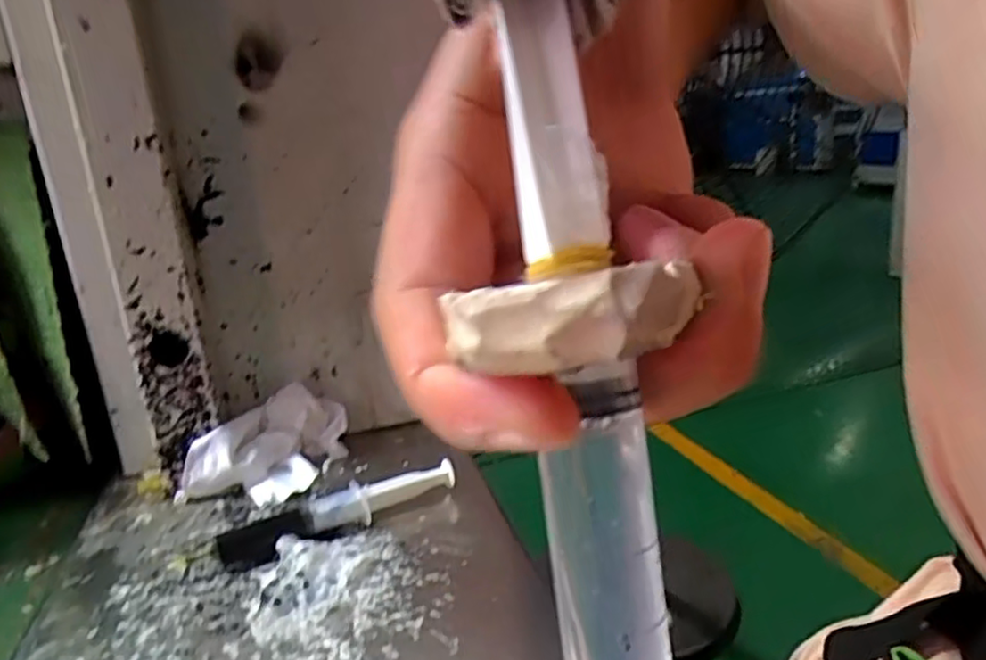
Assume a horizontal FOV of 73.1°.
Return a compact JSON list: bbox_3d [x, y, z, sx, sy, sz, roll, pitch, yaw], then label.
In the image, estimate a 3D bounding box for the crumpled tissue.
[{"bbox_3d":[-0.140,0.074,0.429,0.060,0.043,0.106,8,20,36],"label":"crumpled tissue"}]

